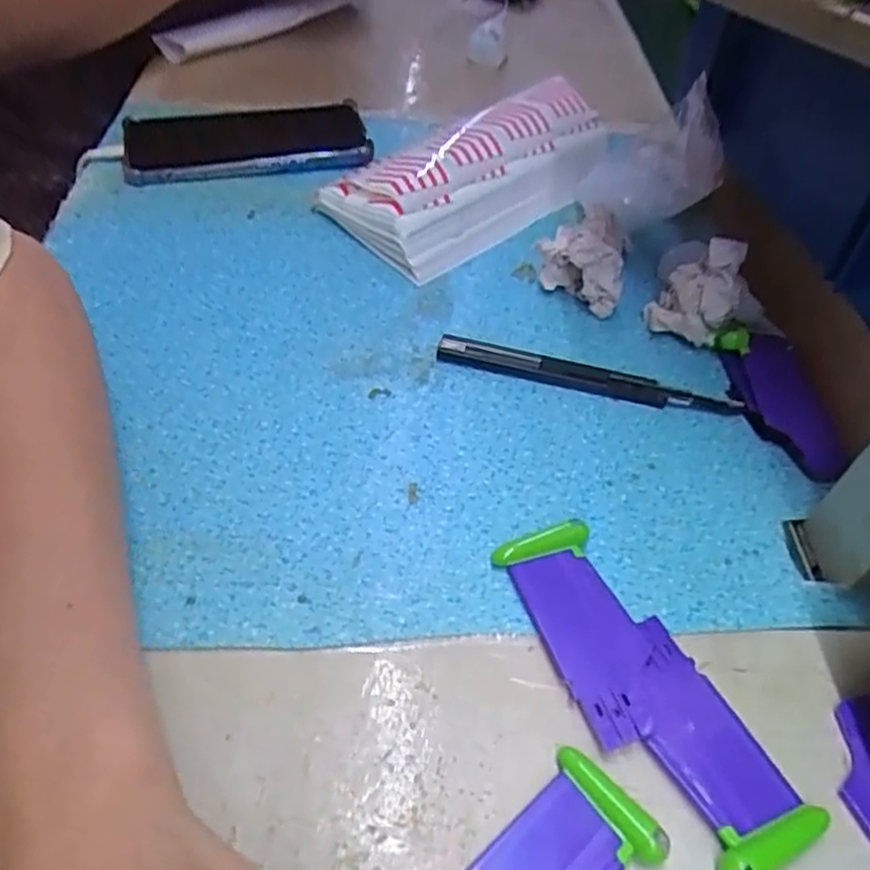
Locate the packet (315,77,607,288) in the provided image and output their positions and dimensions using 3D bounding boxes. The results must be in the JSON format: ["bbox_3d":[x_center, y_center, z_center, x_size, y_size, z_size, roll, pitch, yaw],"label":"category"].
[{"bbox_3d":[0.034,-0.187,0.497,0.101,0.047,0.222,37,55,25],"label":"packet"}]

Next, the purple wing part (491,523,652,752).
[{"bbox_3d":[0.061,0.075,0.288,0.039,0.010,0.088,-17,52,-19],"label":"purple wing part"}]

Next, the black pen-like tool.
[{"bbox_3d":[0.080,-0.031,0.381,0.157,0.009,0.016,11,48,5],"label":"black pen-like tool"}]

